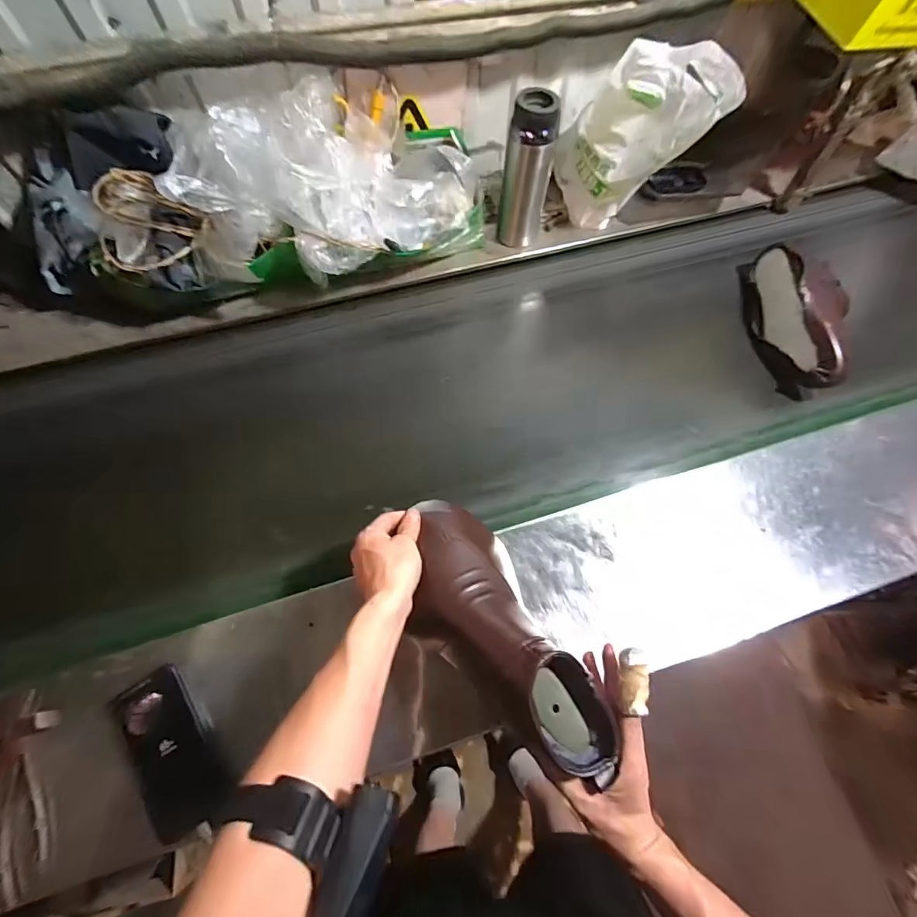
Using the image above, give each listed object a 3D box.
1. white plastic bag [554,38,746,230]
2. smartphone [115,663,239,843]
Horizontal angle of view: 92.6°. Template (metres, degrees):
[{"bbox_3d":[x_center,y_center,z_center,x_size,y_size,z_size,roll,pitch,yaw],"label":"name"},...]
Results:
[{"bbox_3d":[0.271,-0.490,0.698,0.225,0.265,0.090,23,70,8],"label":"white plastic bag"},{"bbox_3d":[-0.329,0.332,0.501,0.090,0.007,0.168,-32,81,-15],"label":"smartphone"}]

